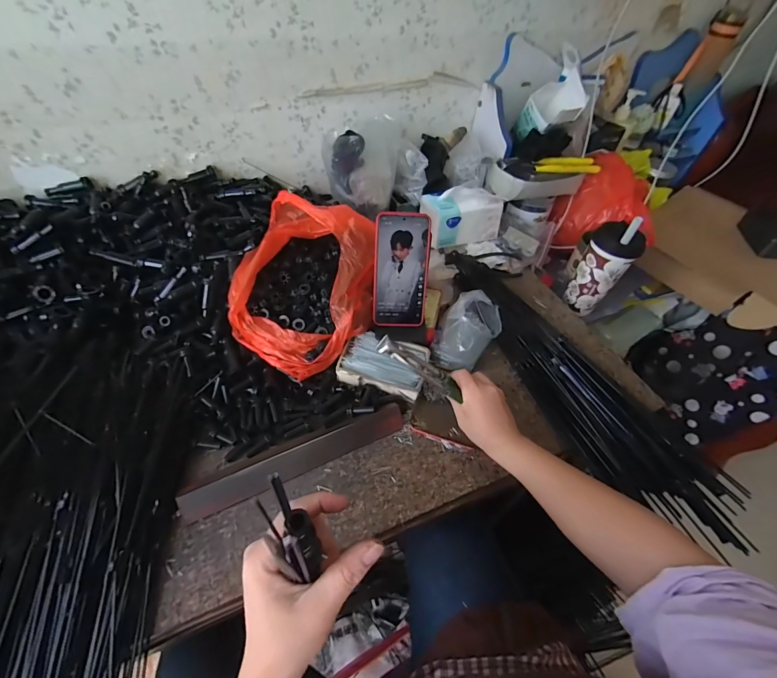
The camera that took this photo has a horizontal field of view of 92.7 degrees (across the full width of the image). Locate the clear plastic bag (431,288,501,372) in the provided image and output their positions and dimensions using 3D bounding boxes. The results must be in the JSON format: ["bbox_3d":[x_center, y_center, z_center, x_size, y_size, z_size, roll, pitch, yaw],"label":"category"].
[{"bbox_3d":[0.126,-0.017,0.596,0.092,0.078,0.123,34,56,20],"label":"clear plastic bag"}]

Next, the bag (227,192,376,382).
[{"bbox_3d":[-0.122,-0.088,0.546,0.206,0.129,0.234,18,52,8],"label":"bag"}]

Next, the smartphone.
[{"bbox_3d":[0.019,-0.098,0.540,0.078,0.163,0.008,1,20,-5],"label":"smartphone"}]

